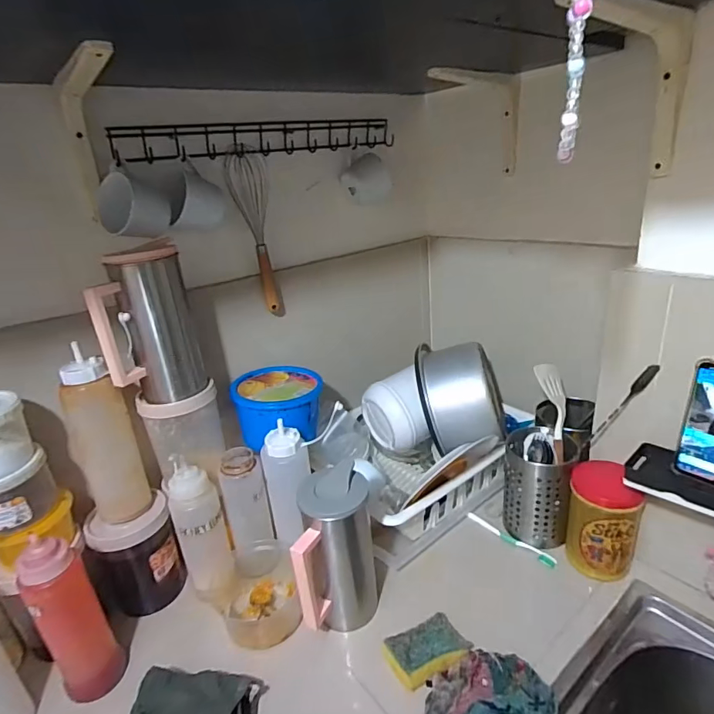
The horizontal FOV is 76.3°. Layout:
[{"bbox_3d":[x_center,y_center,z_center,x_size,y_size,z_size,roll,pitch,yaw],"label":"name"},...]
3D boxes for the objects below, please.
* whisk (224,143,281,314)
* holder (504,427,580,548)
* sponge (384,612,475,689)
[{"bbox_3d":[-0.180,-0.226,0.817,0.053,0.278,0.055,-2,23,8],"label":"whisk"},{"bbox_3d":[0.322,0.231,0.812,0.107,0.167,0.120,4,24,20],"label":"holder"},{"bbox_3d":[0.096,0.401,0.626,0.107,0.020,0.066,-16,25,-24],"label":"sponge"}]

